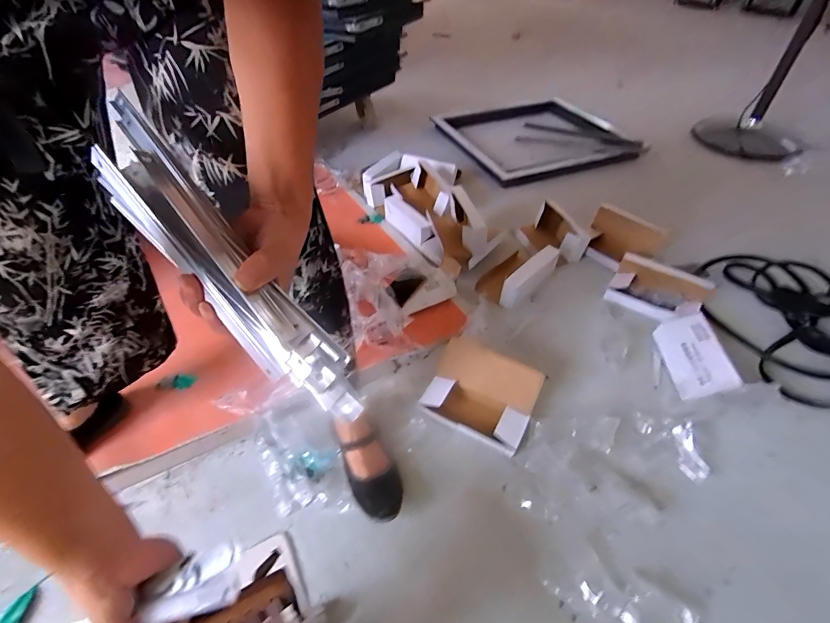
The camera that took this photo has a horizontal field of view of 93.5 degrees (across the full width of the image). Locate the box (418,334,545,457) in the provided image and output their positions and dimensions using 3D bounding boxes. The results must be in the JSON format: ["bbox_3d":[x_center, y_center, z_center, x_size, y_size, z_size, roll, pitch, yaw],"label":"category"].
[{"bbox_3d":[0.134,0.187,0.845,0.224,0.110,0.193,24,51,23],"label":"box"}]

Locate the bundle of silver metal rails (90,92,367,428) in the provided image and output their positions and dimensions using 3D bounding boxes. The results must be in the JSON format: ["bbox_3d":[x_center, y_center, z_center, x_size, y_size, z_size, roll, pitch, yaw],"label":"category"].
[{"bbox_3d":[-0.139,-0.024,0.300,0.059,0.035,0.272,-40,87,-31],"label":"bundle of silver metal rails"}]

